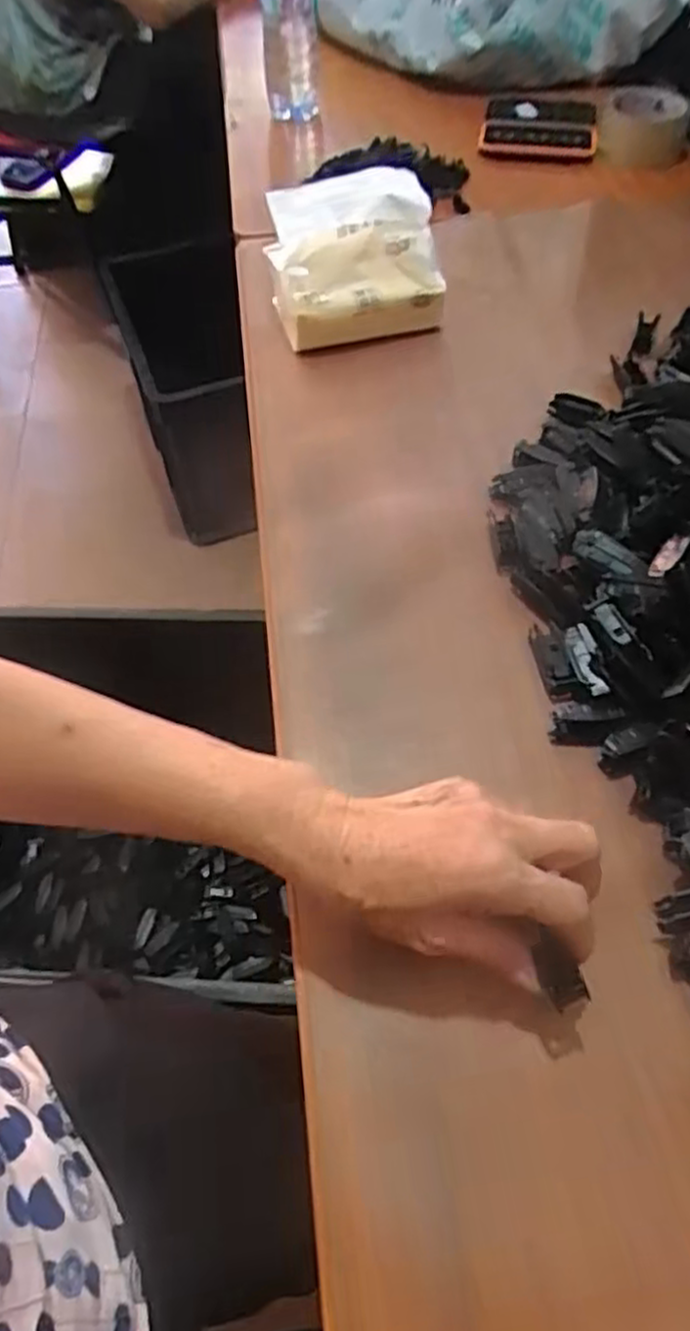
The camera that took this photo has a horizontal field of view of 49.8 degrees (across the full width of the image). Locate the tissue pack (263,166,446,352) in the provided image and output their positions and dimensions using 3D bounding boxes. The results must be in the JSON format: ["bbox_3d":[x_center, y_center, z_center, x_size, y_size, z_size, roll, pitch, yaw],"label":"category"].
[{"bbox_3d":[0.006,-0.348,0.635,0.139,0.074,0.120,-8,58,-4],"label":"tissue pack"}]

